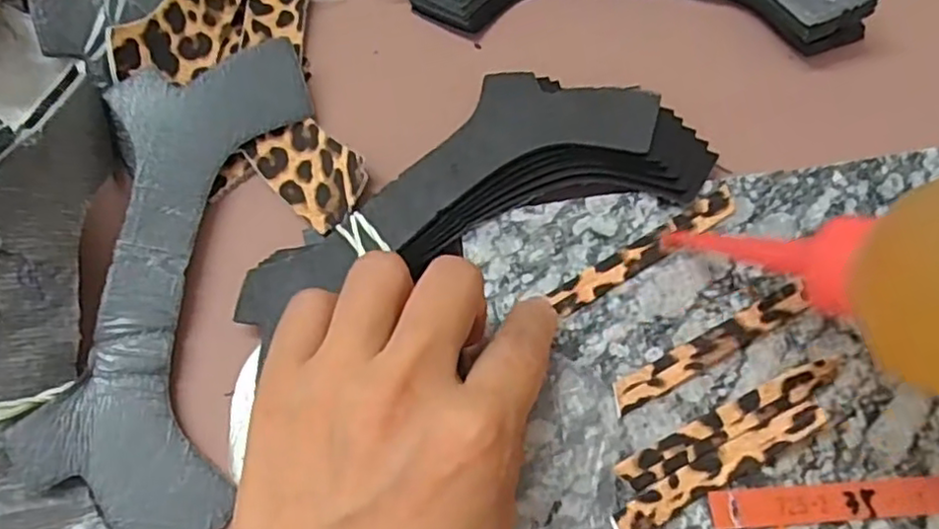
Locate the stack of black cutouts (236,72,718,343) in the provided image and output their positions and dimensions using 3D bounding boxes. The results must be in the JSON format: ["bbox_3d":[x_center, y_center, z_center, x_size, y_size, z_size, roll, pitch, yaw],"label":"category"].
[{"bbox_3d":[-0.001,-0.034,0.263,0.190,0.013,0.079,-24,71,-10],"label":"stack of black cutouts"}]

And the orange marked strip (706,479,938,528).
[{"bbox_3d":[0.147,0.079,0.224,0.131,0.004,0.012,-3,73,-3],"label":"orange marked strip"}]

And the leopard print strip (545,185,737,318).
[{"bbox_3d":[0.068,-0.006,0.255,0.085,0.004,0.012,-31,71,-12],"label":"leopard print strip"}]

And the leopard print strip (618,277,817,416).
[{"bbox_3d":[0.089,0.029,0.242,0.084,0.004,0.011,-27,65,-9],"label":"leopard print strip"}]

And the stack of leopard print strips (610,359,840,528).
[{"bbox_3d":[0.087,0.061,0.225,0.097,0.013,0.022,-26,71,-10],"label":"stack of leopard print strips"}]

